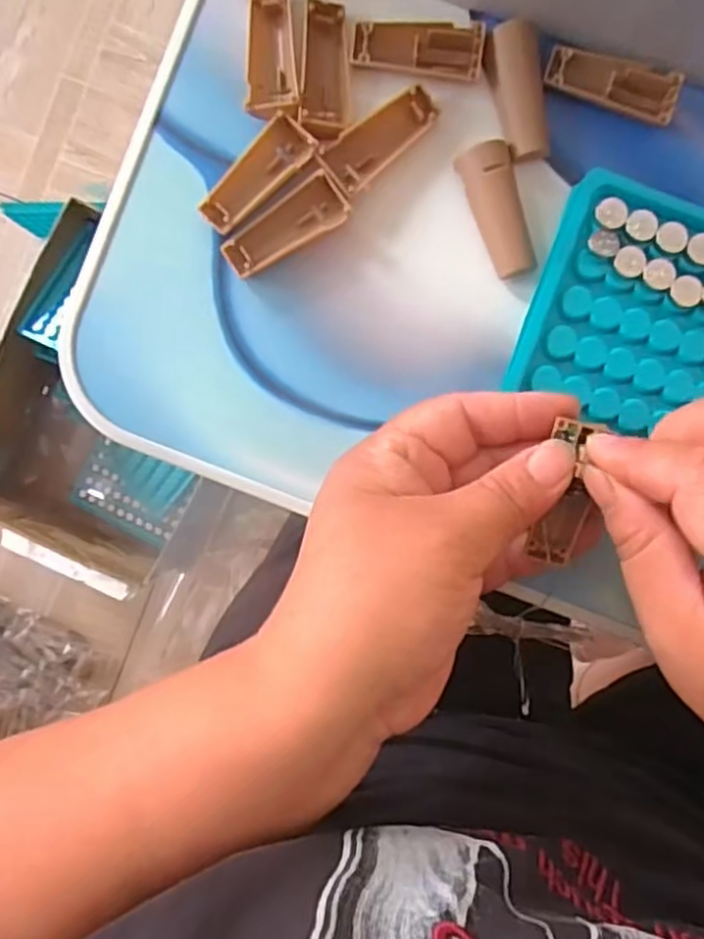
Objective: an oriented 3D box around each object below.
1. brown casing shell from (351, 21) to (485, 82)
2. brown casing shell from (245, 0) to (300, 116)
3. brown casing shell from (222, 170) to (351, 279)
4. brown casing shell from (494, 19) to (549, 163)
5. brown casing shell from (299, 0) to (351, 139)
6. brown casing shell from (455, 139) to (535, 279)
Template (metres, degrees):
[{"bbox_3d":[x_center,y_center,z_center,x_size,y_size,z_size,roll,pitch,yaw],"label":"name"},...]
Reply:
[{"bbox_3d":[0.026,-0.163,0.273,0.049,0.007,0.017,5,90,1],"label":"brown casing shell"},{"bbox_3d":[-0.031,-0.161,0.273,0.019,0.007,0.049,-4,90,1],"label":"brown casing shell"},{"bbox_3d":[-0.026,-0.093,0.272,0.049,0.009,0.021,-35,90,1],"label":"brown casing shell"},{"bbox_3d":[0.066,-0.145,0.271,0.017,0.008,0.050,-10,90,1],"label":"brown casing shell"},{"bbox_3d":[-0.010,-0.153,0.272,0.018,0.008,0.053,1,90,1],"label":"brown casing shell"},{"bbox_3d":[0.057,-0.100,0.272,0.020,0.010,0.050,-16,90,1],"label":"brown casing shell"}]

